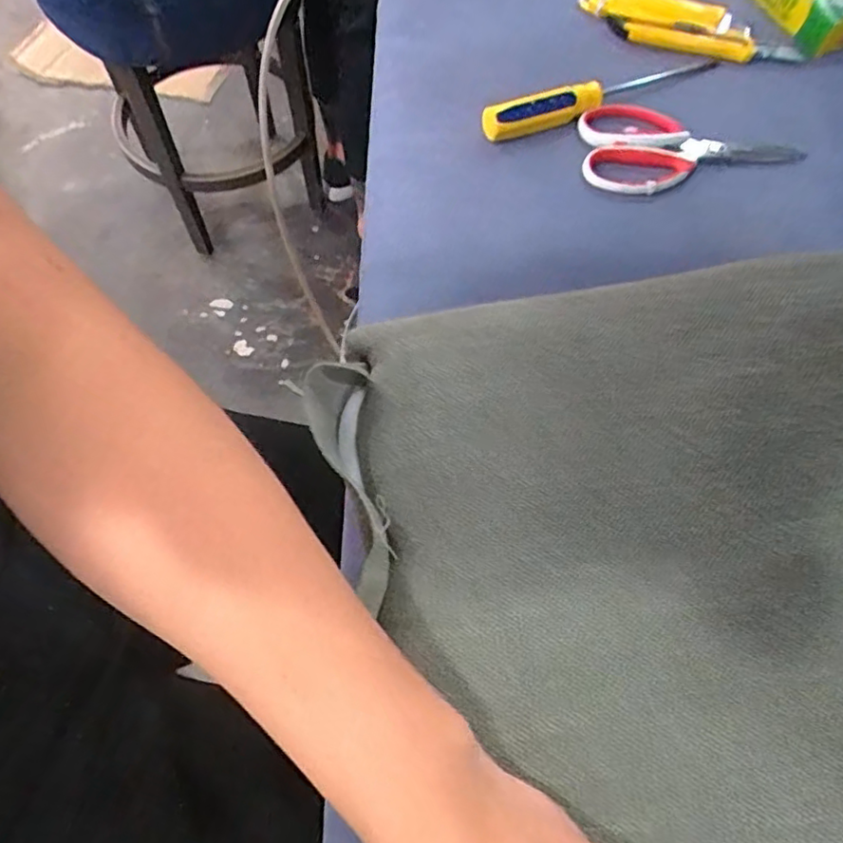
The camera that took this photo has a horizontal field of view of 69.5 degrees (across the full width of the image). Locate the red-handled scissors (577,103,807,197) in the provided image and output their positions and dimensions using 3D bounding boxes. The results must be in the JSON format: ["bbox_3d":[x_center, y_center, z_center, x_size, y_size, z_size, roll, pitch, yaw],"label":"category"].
[{"bbox_3d":[0.227,-0.232,0.520,0.178,0.019,0.087,-1,64,-2],"label":"red-handled scissors"}]

